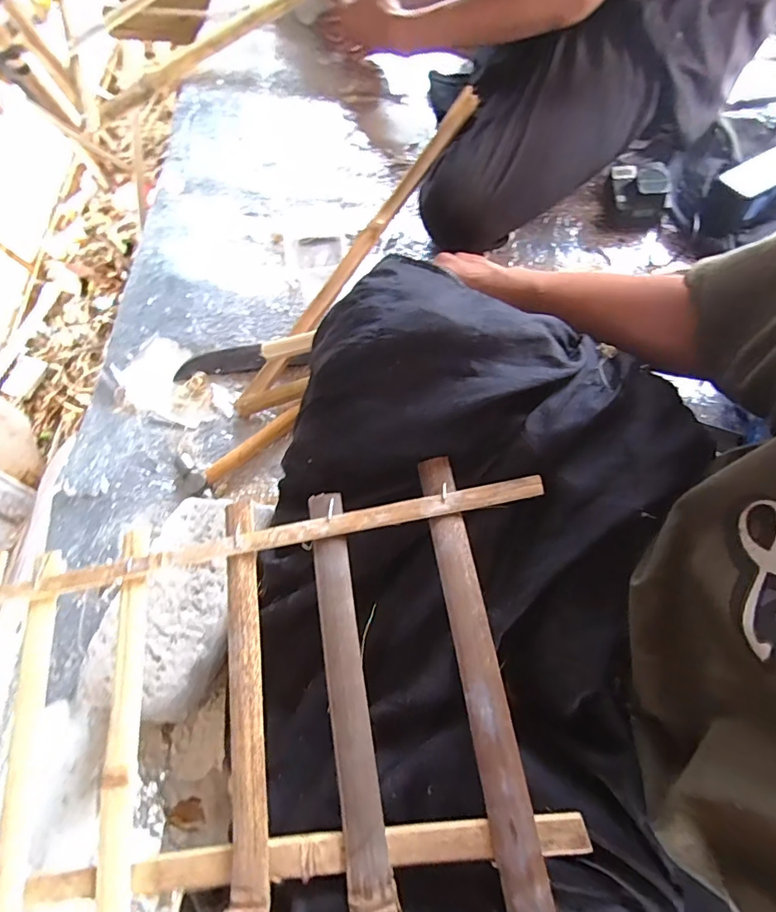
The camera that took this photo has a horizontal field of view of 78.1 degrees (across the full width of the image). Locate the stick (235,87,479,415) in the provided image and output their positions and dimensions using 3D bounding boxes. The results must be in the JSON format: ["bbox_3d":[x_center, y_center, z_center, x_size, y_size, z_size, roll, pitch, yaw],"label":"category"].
[{"bbox_3d":[-0.044,-0.260,0.622,0.029,0.020,0.498,37,92,11],"label":"stick"}]

